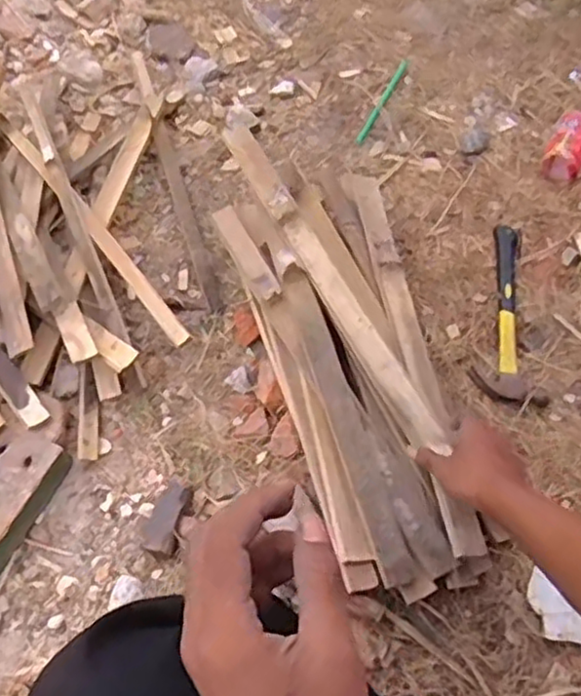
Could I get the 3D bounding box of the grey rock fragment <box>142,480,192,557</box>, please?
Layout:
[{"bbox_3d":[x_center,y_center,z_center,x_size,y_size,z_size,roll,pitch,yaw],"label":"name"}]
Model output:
[{"bbox_3d":[-0.134,0.193,0.774,0.038,0.027,0.082,17,75,11],"label":"grey rock fragment"}]

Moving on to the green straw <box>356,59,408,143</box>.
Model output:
[{"bbox_3d":[0.152,-0.405,1.129,0.013,0.013,0.205,24,62,11],"label":"green straw"}]

